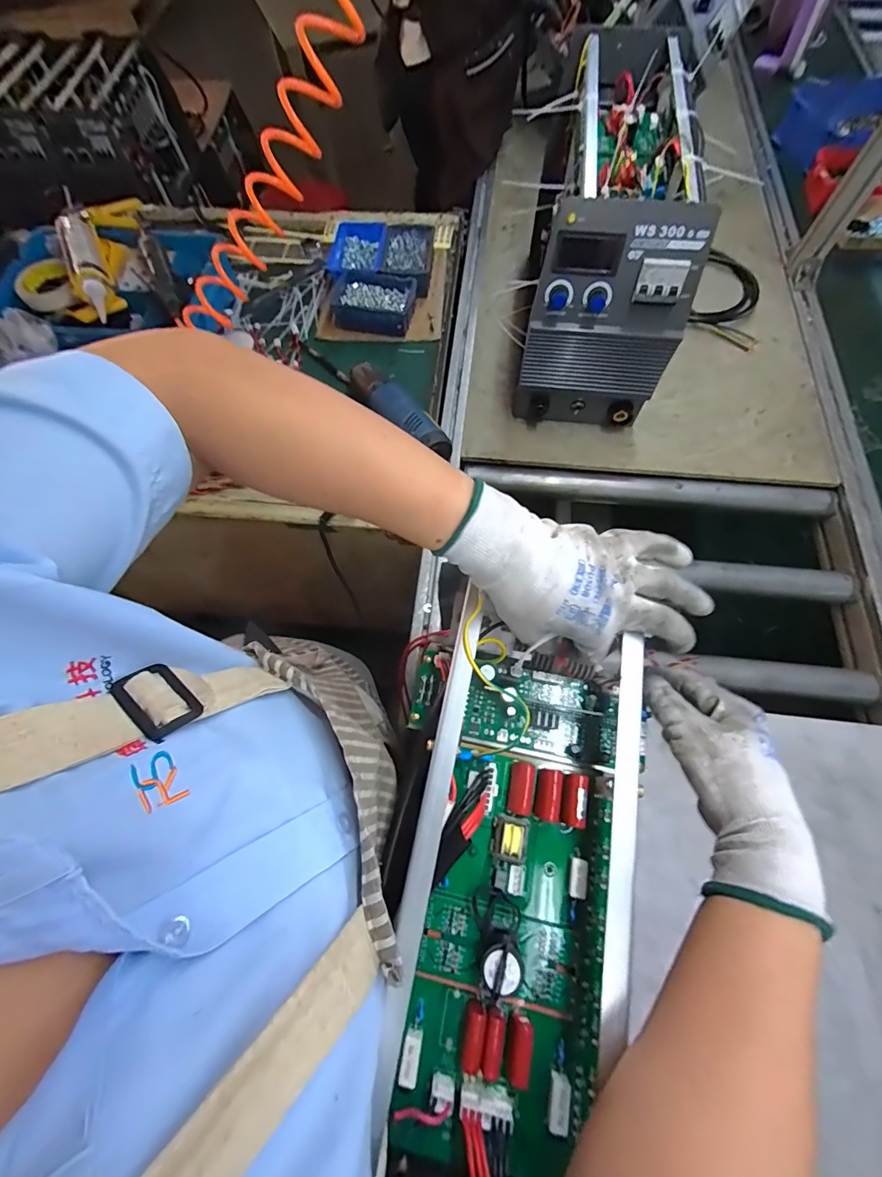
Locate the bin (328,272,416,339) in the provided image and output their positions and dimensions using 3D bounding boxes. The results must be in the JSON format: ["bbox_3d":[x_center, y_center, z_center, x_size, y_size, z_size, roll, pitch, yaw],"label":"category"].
[{"bbox_3d":[-0.129,-0.524,0.809,0.157,0.054,0.102,12,69,6],"label":"bin"}]

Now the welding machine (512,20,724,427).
[{"bbox_3d":[0.266,-0.535,0.687,0.195,0.295,0.476,11,69,8],"label":"welding machine"}]

